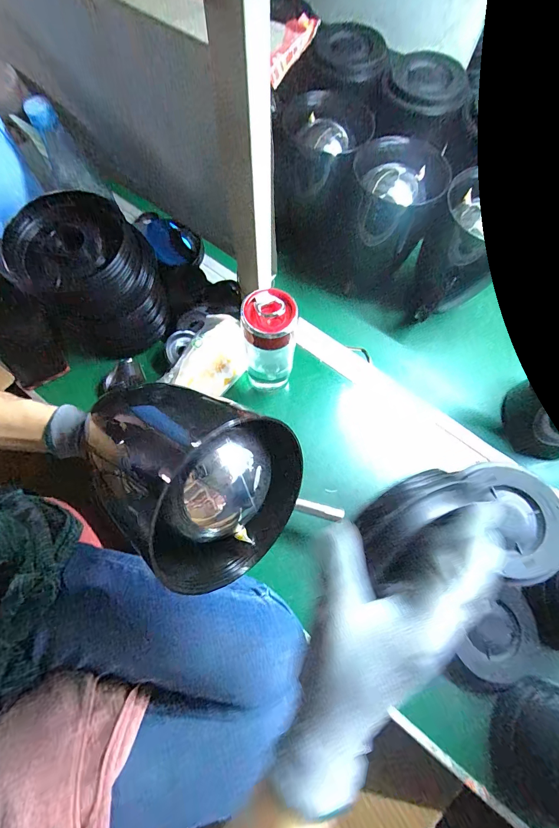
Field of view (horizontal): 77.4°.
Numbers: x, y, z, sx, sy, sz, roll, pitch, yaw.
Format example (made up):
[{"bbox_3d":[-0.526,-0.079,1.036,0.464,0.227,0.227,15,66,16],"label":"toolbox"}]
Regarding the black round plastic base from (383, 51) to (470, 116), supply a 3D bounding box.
[{"bbox_3d":[0.225,-0.518,0.539,0.119,0.030,0.107,9,70,1],"label":"black round plastic base"}]

